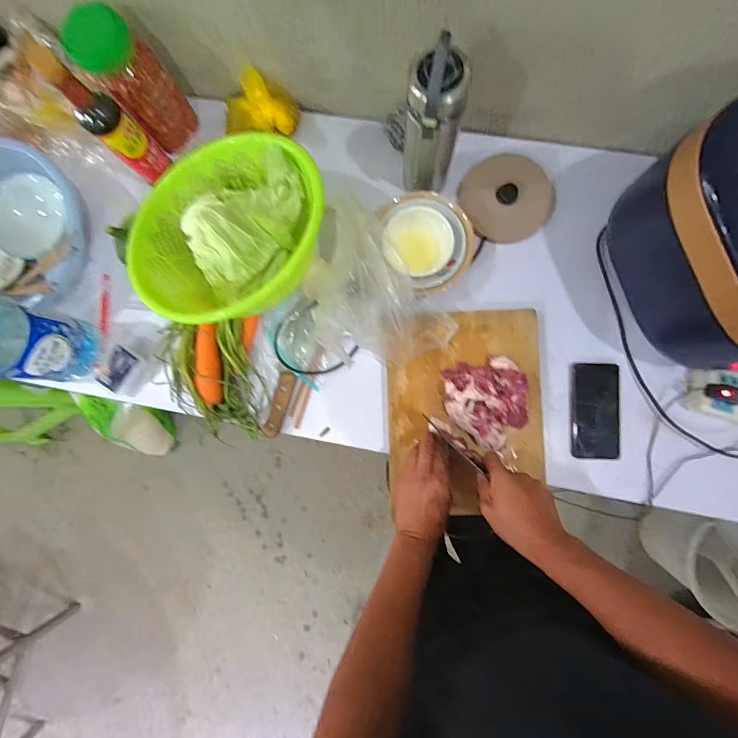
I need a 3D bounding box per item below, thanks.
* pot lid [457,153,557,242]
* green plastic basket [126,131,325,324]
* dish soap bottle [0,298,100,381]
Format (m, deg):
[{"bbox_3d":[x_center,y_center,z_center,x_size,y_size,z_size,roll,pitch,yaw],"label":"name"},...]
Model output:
[{"bbox_3d":[0.246,-0.305,0.643,0.149,0.024,0.151,0,86,4],"label":"pot lid"},{"bbox_3d":[-0.216,-0.203,0.572,0.301,0.136,0.306,-2,73,7],"label":"green plastic basket"},{"bbox_3d":[-0.552,-0.041,0.561,0.097,0.255,0.115,9,86,4],"label":"dish soap bottle"}]

